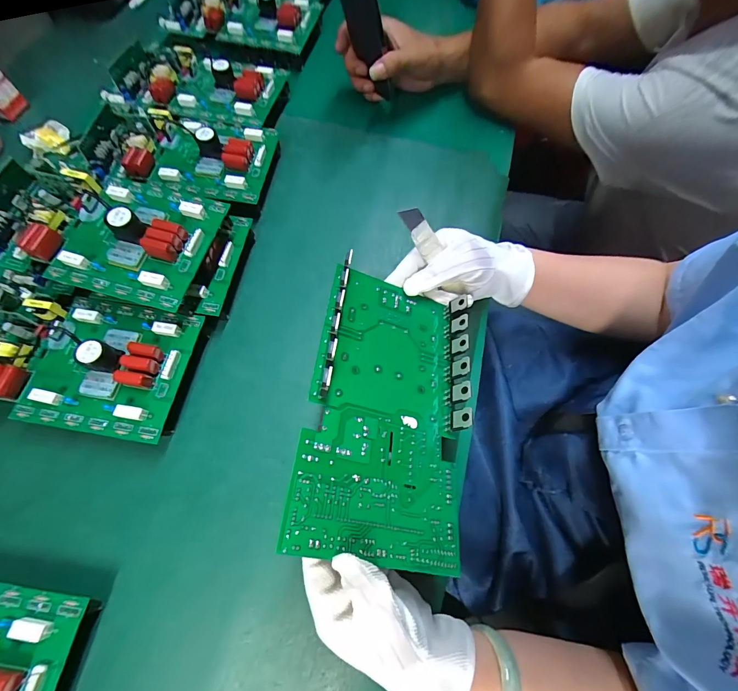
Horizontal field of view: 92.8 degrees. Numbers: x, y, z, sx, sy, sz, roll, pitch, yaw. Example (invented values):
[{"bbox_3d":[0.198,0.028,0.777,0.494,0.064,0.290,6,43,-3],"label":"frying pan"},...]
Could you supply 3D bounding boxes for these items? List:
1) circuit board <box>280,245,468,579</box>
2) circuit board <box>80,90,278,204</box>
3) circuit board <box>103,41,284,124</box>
[{"bbox_3d":[0.019,0.036,0.272,0.122,0.024,0.223,18,56,-16],"label":"circuit board"},{"bbox_3d":[-0.227,-0.241,0.426,0.212,0.035,0.124,9,68,2],"label":"circuit board"},{"bbox_3d":[-0.226,-0.361,0.466,0.204,0.032,0.121,13,68,4],"label":"circuit board"}]

